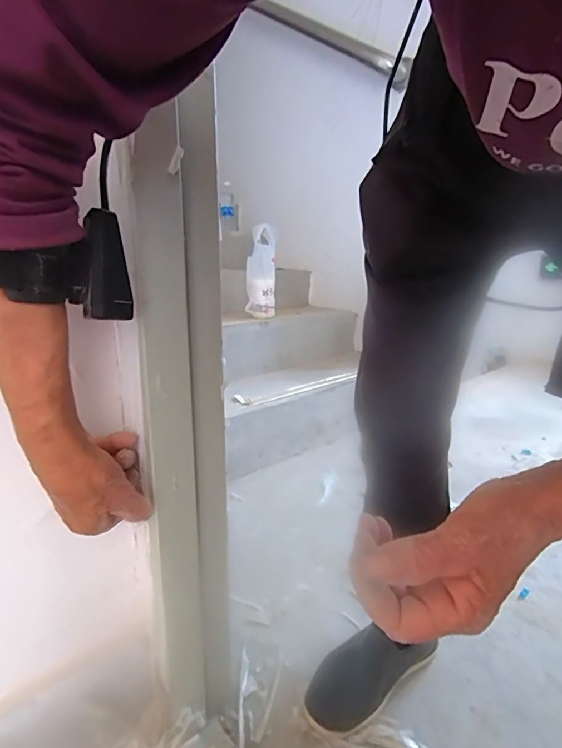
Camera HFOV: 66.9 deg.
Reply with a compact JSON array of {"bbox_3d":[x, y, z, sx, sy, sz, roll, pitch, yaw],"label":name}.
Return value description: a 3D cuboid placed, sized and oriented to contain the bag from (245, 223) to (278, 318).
[{"bbox_3d":[-0.064,-0.346,1.420,0.077,0.298,0.109,3,13,11],"label":"bag"}]

